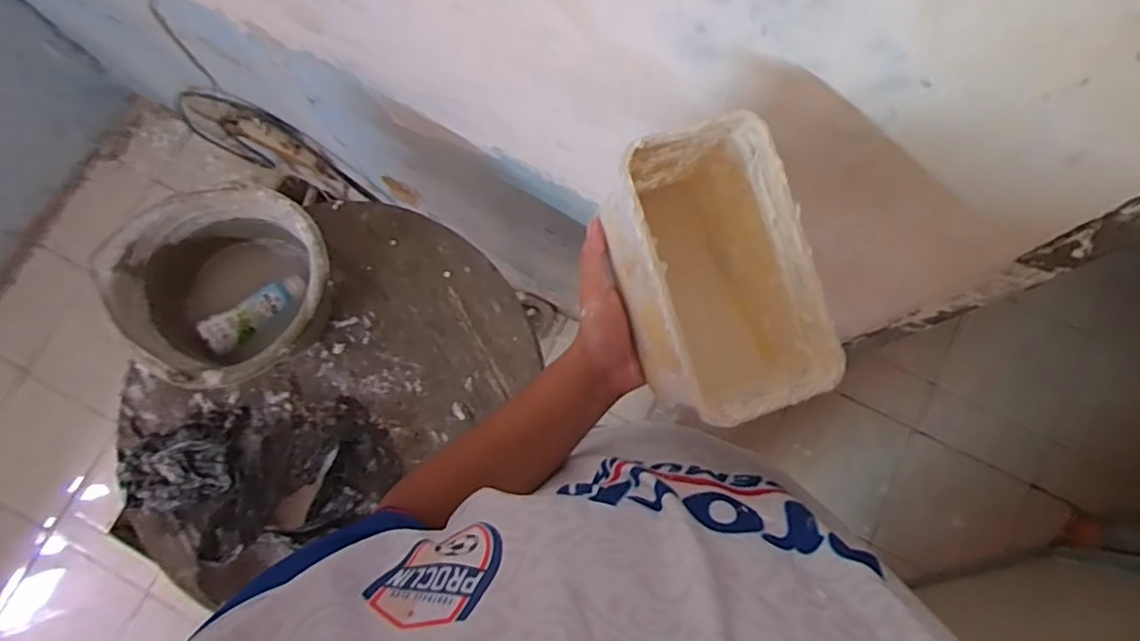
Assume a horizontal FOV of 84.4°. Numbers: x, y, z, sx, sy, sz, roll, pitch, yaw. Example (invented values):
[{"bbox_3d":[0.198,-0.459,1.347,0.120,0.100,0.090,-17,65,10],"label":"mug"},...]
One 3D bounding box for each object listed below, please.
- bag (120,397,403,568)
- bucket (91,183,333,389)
[{"bbox_3d":[-0.437,0.209,0.850,0.389,0.119,0.192,-5,77,13],"label":"bag"},{"bbox_3d":[-0.446,-0.043,0.839,0.264,0.170,0.246,0,78,1],"label":"bucket"}]

